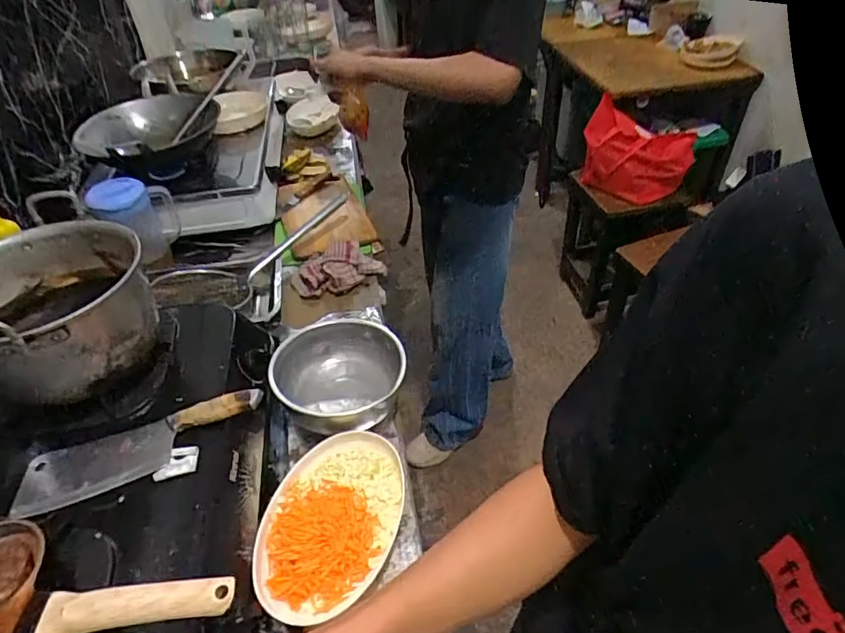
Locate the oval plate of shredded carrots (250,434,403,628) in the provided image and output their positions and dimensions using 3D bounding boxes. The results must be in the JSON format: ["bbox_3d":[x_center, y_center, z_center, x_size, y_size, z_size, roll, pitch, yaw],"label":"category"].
[{"bbox_3d":[-0.105,0.244,0.635,0.156,0.036,0.225,15,46,19],"label":"oval plate of shredded carrots"}]

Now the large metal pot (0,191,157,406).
[{"bbox_3d":[-0.454,-0.022,0.642,0.235,0.149,0.217,-2,42,2],"label":"large metal pot"}]

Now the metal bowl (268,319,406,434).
[{"bbox_3d":[-0.122,0.096,0.777,0.185,0.108,0.172,-2,42,2],"label":"metal bowl"}]

